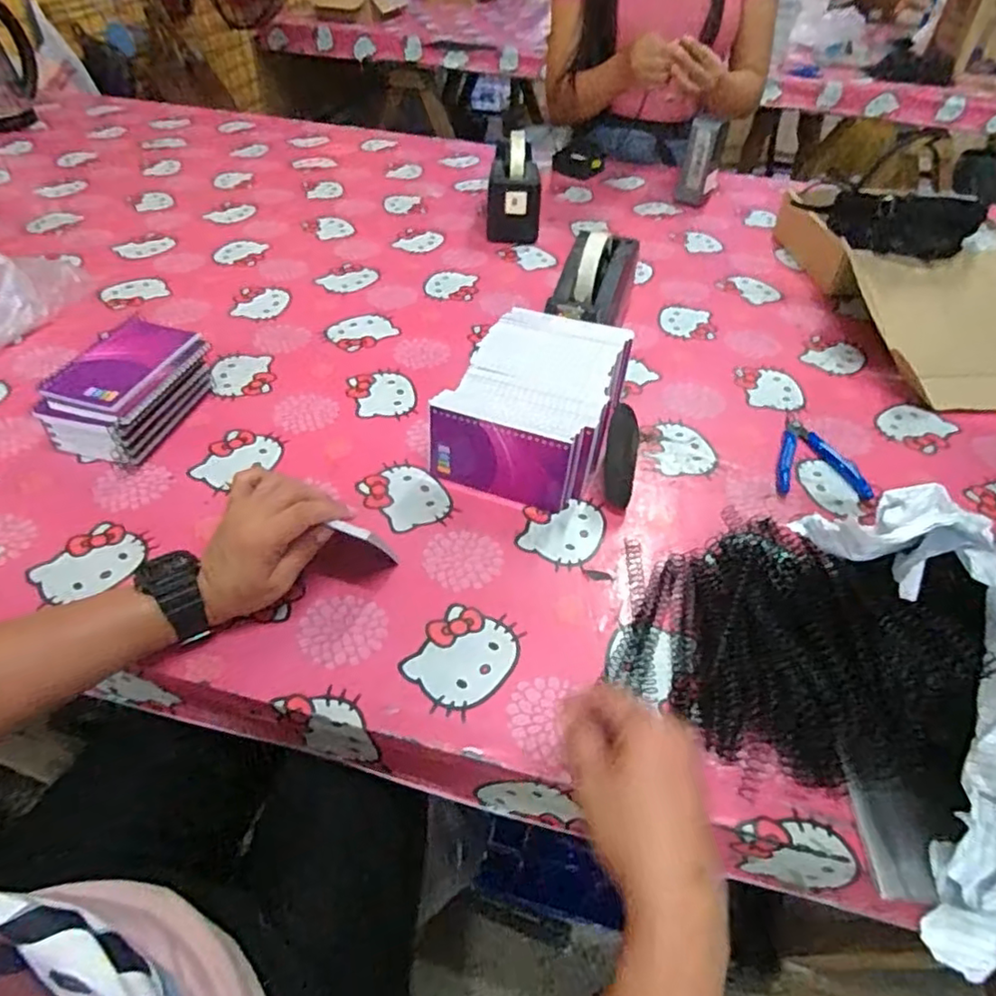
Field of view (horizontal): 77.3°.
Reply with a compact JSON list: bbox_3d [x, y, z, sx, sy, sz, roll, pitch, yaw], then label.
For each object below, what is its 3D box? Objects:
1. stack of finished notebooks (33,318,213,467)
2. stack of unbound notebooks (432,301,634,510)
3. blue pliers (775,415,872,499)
[{"bbox_3d":[-0.364,-0.105,0.619,0.093,0.067,0.147,15,47,12],"label":"stack of finished notebooks"},{"bbox_3d":[0.037,-0.093,0.615,0.145,0.082,0.202,19,48,15],"label":"stack of unbound notebooks"},{"bbox_3d":[0.331,-0.037,0.628,0.089,0.006,0.125,18,48,14],"label":"blue pliers"}]

